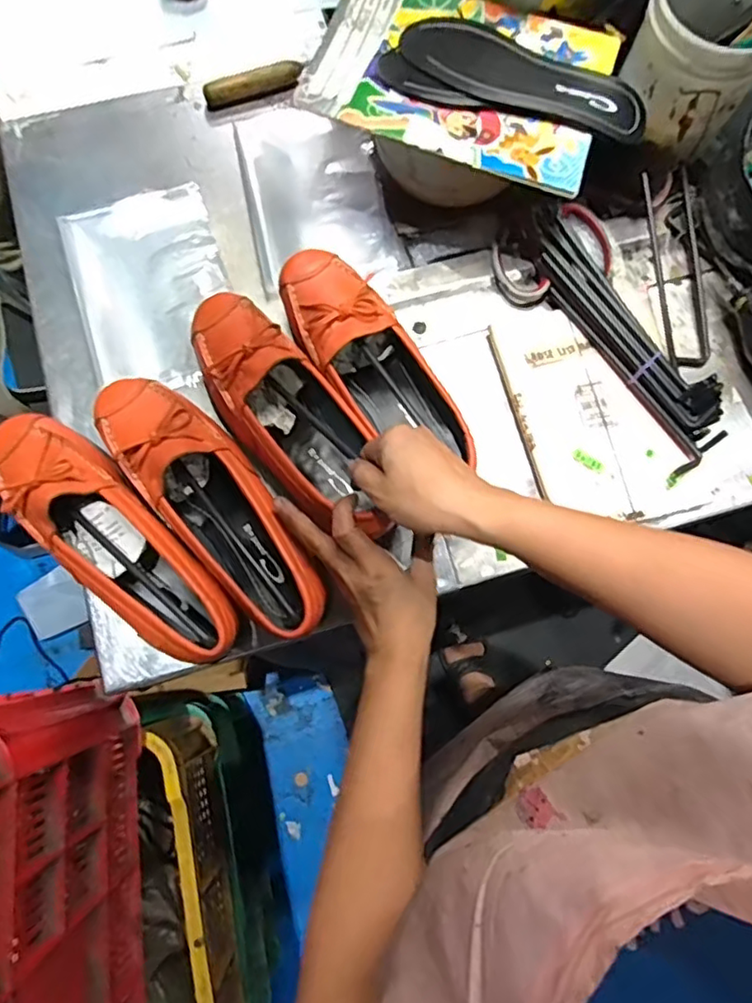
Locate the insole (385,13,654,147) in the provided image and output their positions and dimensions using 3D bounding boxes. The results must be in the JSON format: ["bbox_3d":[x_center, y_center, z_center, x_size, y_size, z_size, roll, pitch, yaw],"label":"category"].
[{"bbox_3d":[0.123,-0.364,0.511,0.226,0.020,0.087,17,78,2],"label":"insole"}]

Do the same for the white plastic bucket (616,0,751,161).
[{"bbox_3d":[0.286,-0.402,0.522,0.106,0.099,0.113,0,78,-1],"label":"white plastic bucket"}]

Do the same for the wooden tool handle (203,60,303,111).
[{"bbox_3d":[-0.121,-0.416,0.587,0.101,0.020,0.019,-22,79,-6],"label":"wooden tool handle"}]

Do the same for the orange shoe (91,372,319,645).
[{"bbox_3d":[-0.127,-0.003,0.471,0.081,0.055,0.255,-41,82,-9],"label":"orange shoe"}]

